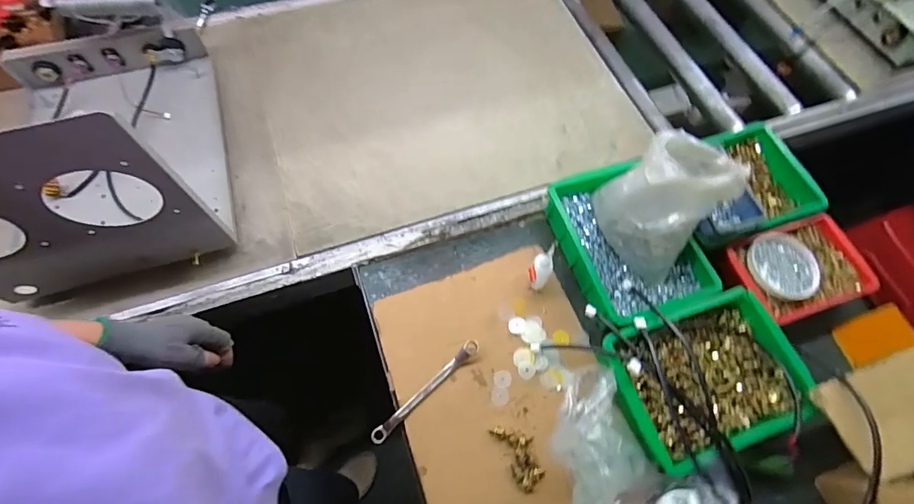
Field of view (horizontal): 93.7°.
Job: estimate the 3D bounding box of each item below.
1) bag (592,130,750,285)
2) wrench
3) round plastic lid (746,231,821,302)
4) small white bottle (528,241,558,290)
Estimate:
[{"bbox_3d":[0.298,-0.072,0.598,0.125,0.181,0.147,42,71,16],"label":"bag"},{"bbox_3d":[-0.042,0.190,0.591,0.187,0.014,0.019,-39,72,-17],"label":"wrench"},{"bbox_3d":[0.497,0.020,0.651,0.105,0.010,0.103,0,65,-1],"label":"round plastic lid"},{"bbox_3d":[0.125,0.022,0.630,0.028,0.113,0.032,-34,70,-16],"label":"small white bottle"}]

